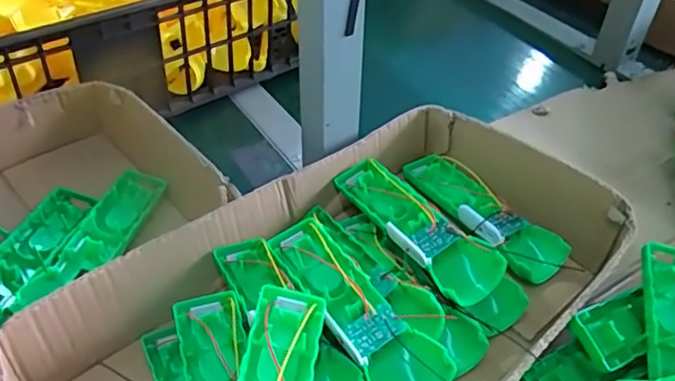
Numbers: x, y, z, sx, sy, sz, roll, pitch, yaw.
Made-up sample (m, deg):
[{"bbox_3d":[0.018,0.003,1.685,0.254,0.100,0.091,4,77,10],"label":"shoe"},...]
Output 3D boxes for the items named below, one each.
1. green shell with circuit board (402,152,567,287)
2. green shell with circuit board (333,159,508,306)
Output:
[{"bbox_3d":[0.121,0.016,0.519,0.055,0.029,0.164,-26,51,-26],"label":"green shell with circuit board"},{"bbox_3d":[0.061,0.028,0.478,0.053,0.037,0.164,-22,49,-23],"label":"green shell with circuit board"}]

